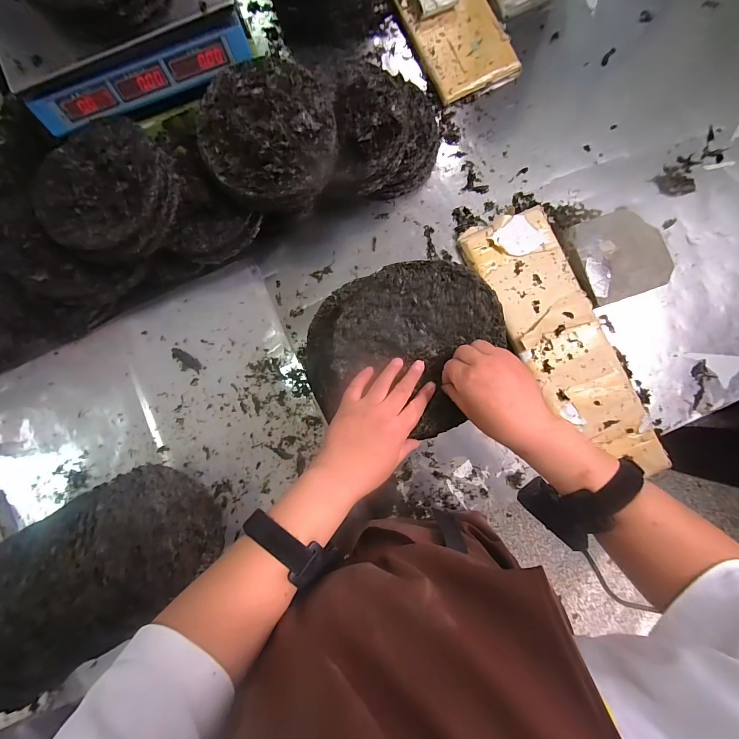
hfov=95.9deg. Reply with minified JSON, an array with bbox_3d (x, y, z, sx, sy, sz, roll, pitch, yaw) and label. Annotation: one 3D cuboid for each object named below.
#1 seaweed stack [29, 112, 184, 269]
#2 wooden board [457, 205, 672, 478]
[{"bbox_3d":[-0.378,-0.251,0.484,0.189,0.067,0.181,-42,87,-1],"label":"seaweed stack"},{"bbox_3d":[0.334,-0.050,0.579,0.156,0.023,0.489,-24,87,0],"label":"wooden board"}]

